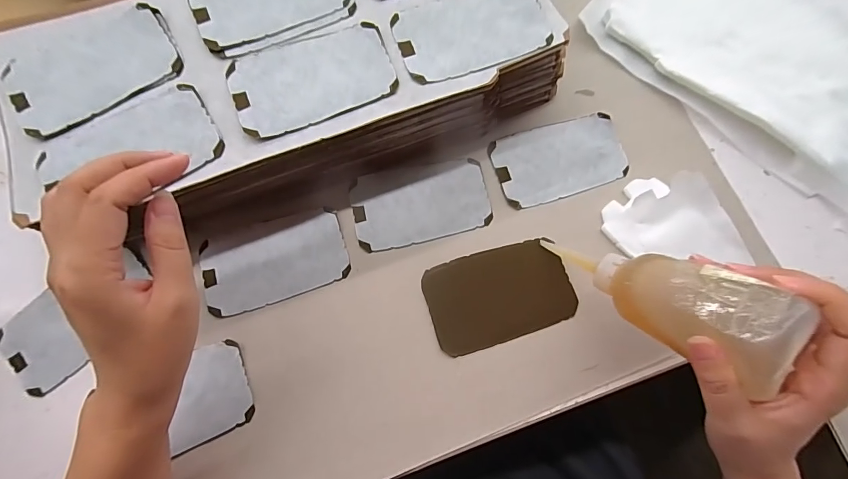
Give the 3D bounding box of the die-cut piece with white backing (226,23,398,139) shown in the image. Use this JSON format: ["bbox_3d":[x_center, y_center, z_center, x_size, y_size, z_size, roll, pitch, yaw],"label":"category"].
[{"bbox_3d":[-0.085,-0.125,0.304,0.120,0.004,0.072,-22,77,-7],"label":"die-cut piece with white backing"}]

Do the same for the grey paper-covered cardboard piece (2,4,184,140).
[{"bbox_3d":[-0.253,-0.132,0.304,0.120,0.004,0.079,-29,79,-9],"label":"grey paper-covered cardboard piece"}]

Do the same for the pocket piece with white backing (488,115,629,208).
[{"bbox_3d":[0.125,-0.074,0.369,0.119,0.005,0.070,-16,76,-5],"label":"pocket piece with white backing"}]

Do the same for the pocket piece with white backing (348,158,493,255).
[{"bbox_3d":[-0.003,-0.034,0.355,0.119,0.004,0.071,-11,76,-4],"label":"pocket piece with white backing"}]

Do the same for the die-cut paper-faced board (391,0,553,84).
[{"bbox_3d":[0.038,-0.169,0.320,0.119,0.005,0.069,-18,77,-7],"label":"die-cut paper-faced board"}]

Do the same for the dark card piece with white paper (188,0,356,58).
[{"bbox_3d":[-0.122,-0.193,0.321,0.120,0.005,0.077,-22,78,-8],"label":"dark card piece with white paper"}]

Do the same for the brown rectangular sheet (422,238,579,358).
[{"bbox_3d":[0.064,0.046,0.335,0.119,0.004,0.075,-17,76,-5],"label":"brown rectangular sheet"}]

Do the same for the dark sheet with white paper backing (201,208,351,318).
[{"bbox_3d":[-0.127,0.016,0.339,0.118,0.004,0.069,-17,76,-5],"label":"dark sheet with white paper backing"}]

